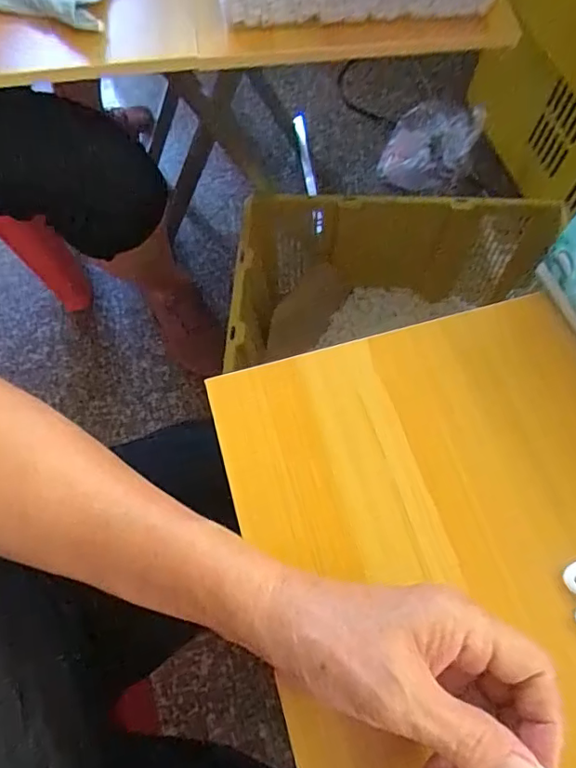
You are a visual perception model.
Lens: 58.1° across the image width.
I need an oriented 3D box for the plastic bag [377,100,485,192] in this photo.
[{"bbox_3d":[0.287,-0.493,1.069,0.176,0.105,0.189,29,71,12],"label":"plastic bag"}]

